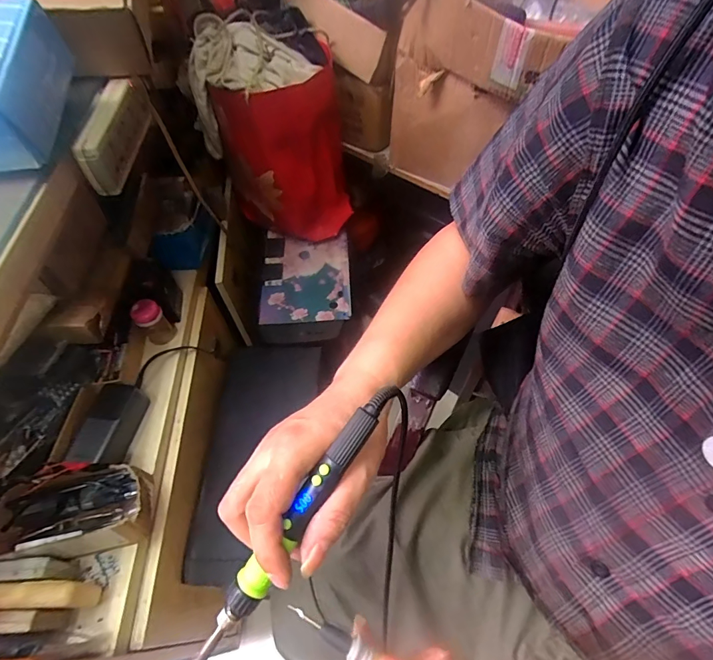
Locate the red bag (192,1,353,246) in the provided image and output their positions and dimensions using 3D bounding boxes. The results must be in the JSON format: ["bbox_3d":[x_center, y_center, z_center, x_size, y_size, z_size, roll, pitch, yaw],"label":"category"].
[{"bbox_3d":[-0.163,-0.389,0.862,0.224,0.395,0.260,31,62,20],"label":"red bag"}]

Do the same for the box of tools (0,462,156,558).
[{"bbox_3d":[-0.350,0.227,0.508,0.176,0.073,0.092,-9,56,-5],"label":"box of tools"}]

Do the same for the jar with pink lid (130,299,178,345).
[{"bbox_3d":[-0.345,-0.013,0.686,0.049,0.080,0.045,-1,56,1],"label":"jar with pink lid"}]

